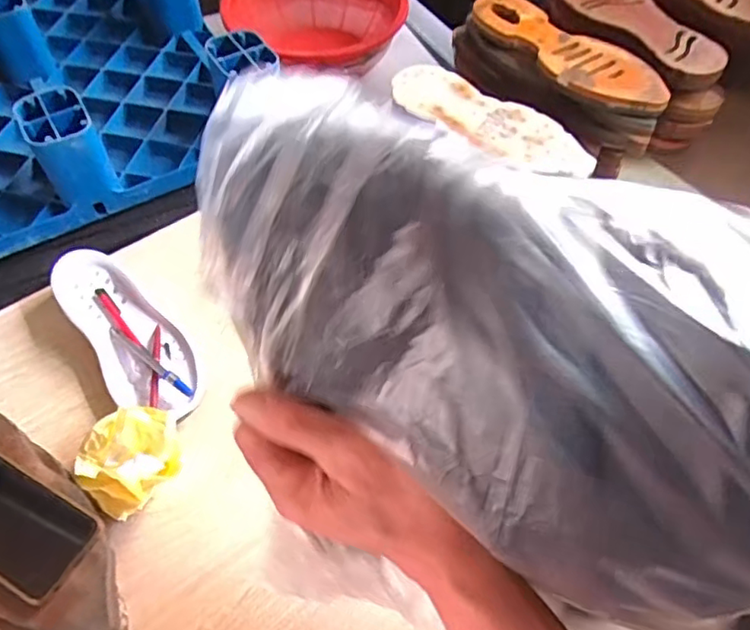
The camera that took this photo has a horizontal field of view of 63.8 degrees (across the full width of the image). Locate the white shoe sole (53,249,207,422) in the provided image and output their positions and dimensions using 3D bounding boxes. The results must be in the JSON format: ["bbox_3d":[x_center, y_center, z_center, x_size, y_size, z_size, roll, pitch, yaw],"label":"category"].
[{"bbox_3d":[-0.277,0.015,0.670,0.090,0.028,0.261,-37,63,-11],"label":"white shoe sole"}]

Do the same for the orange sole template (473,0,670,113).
[{"bbox_3d":[0.230,-0.335,0.750,0.078,0.028,0.292,-36,63,-21],"label":"orange sole template"}]

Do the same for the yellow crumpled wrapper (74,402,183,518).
[{"bbox_3d":[-0.232,0.140,0.587,0.094,0.057,0.100,0,57,0],"label":"yellow crumpled wrapper"}]

